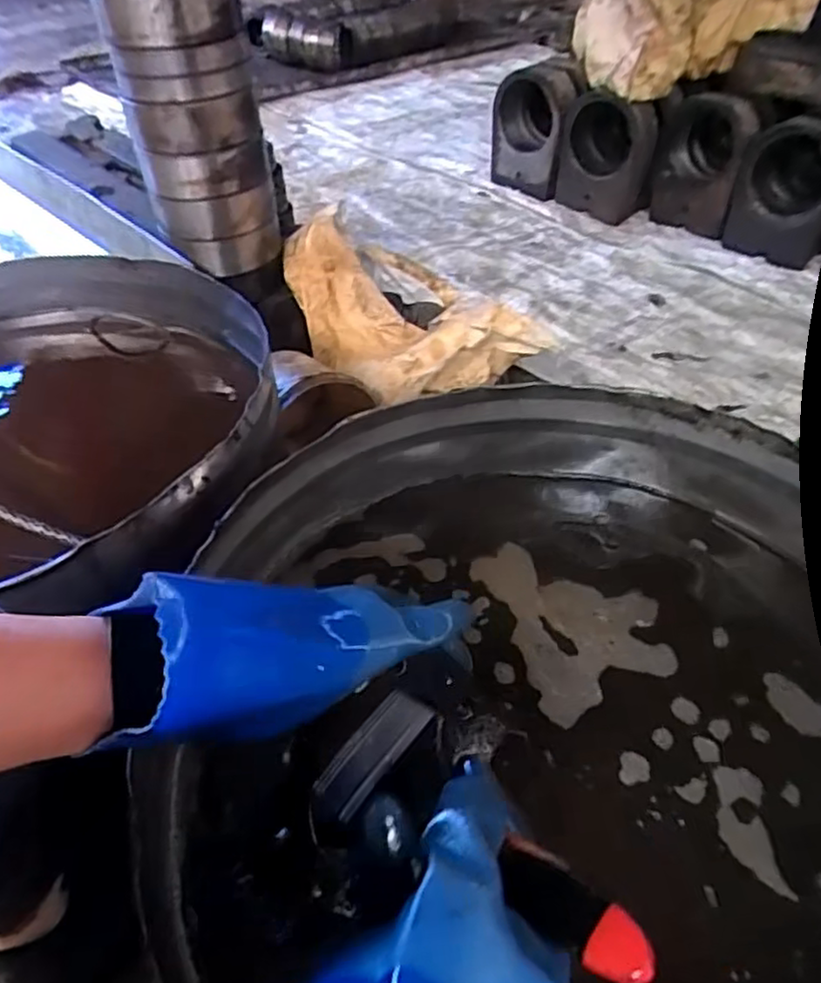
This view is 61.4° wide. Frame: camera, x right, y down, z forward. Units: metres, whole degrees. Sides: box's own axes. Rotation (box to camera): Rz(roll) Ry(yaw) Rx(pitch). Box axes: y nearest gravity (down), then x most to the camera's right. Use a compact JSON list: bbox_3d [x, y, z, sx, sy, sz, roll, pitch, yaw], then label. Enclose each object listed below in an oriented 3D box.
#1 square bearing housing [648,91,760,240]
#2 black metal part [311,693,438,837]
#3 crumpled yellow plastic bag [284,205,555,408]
[{"bbox_3d":[0.615,-0.701,1.463,0.183,0.253,0.149,25,48,25],"label":"square bearing housing"},{"bbox_3d":[-0.021,0.129,0.334,0.029,0.010,0.072,32,68,31],"label":"black metal part"},{"bbox_3d":[-0.011,-0.285,1.059,0.283,0.180,0.367,-17,45,-17],"label":"crumpled yellow plastic bag"}]

